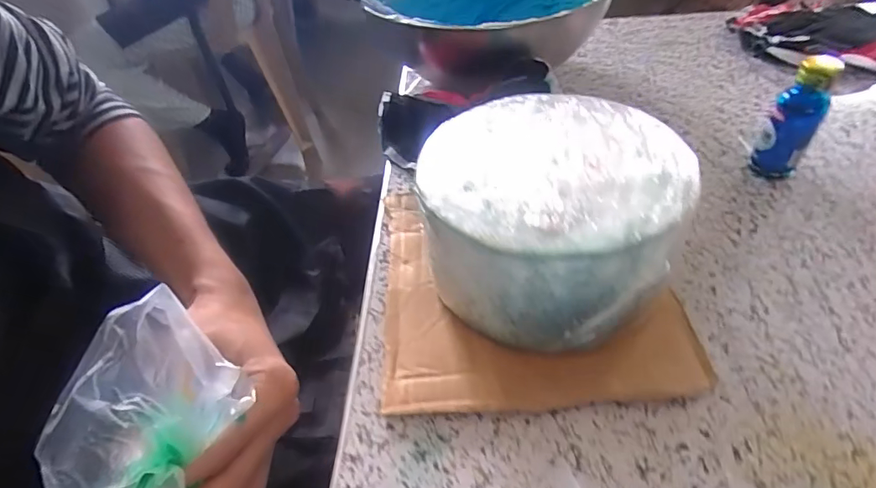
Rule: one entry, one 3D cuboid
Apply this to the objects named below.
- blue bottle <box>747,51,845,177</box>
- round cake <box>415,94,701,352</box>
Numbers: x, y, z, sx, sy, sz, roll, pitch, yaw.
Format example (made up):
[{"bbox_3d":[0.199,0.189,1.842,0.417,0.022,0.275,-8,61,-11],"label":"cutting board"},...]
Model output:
[{"bbox_3d":[0.248,-0.084,0.341,0.028,0.087,0.027,26,55,27],"label":"blue bottle"},{"bbox_3d":[0.064,-0.019,0.297,0.143,0.087,0.143,8,48,13],"label":"round cake"}]

